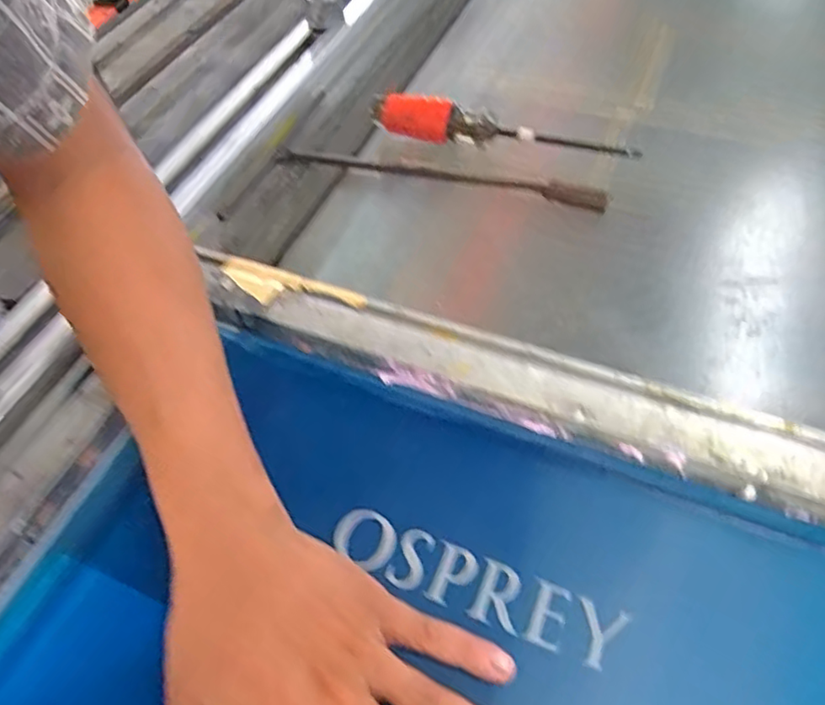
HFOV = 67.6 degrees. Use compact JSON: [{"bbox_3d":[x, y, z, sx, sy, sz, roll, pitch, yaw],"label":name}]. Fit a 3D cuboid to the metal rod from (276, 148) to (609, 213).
[{"bbox_3d":[0.019,-0.144,0.500,0.268,0.012,0.024,13,56,15],"label":"metal rod"}]

